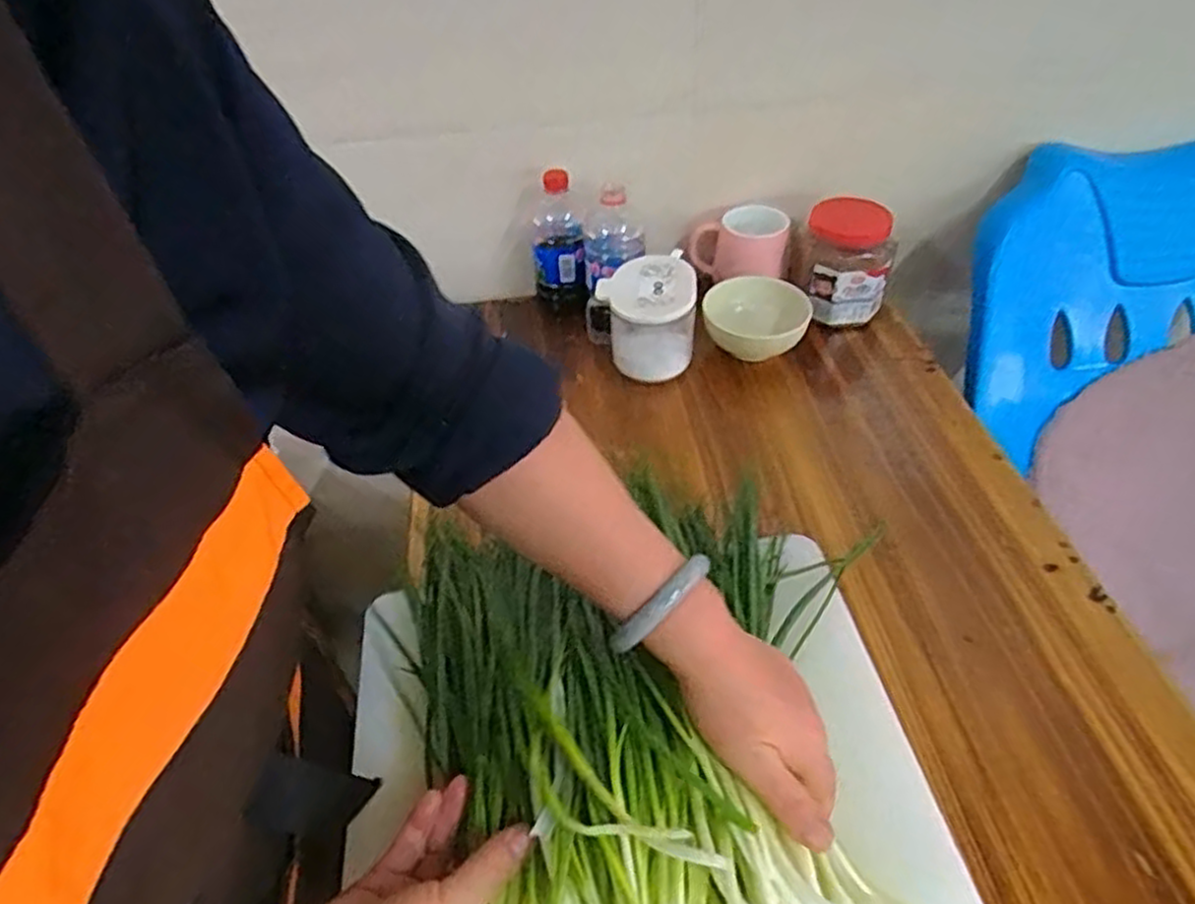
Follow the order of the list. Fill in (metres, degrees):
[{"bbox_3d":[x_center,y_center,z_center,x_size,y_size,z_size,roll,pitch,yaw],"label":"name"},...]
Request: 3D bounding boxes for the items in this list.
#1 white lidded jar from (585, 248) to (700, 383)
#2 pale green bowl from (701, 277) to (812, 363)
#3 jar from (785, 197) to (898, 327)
[{"bbox_3d":[0.048,-0.146,0.801,0.109,0.092,0.107,-2,45,2],"label":"white lidded jar"},{"bbox_3d":[0.174,-0.144,0.831,0.112,0.067,0.108,-2,45,2],"label":"pale green bowl"},{"bbox_3d":[0.282,-0.217,0.850,0.087,0.116,0.088,-2,45,2],"label":"jar"}]

